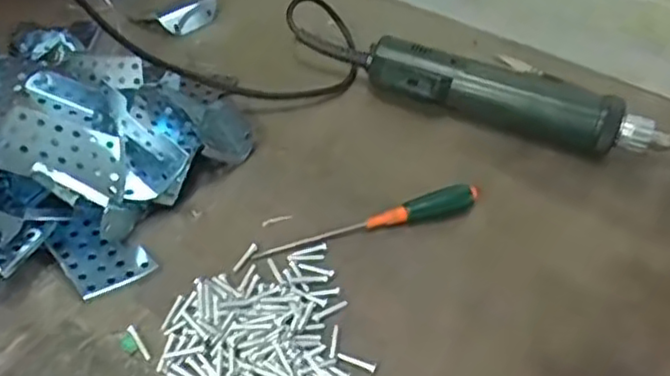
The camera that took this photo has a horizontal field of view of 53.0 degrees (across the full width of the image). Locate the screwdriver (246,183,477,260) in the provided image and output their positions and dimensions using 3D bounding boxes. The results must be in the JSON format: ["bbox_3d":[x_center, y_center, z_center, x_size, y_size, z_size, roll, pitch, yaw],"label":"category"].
[{"bbox_3d":[0.022,0.020,0.424,0.150,0.015,0.025,-14,49,-17],"label":"screwdriver"}]

